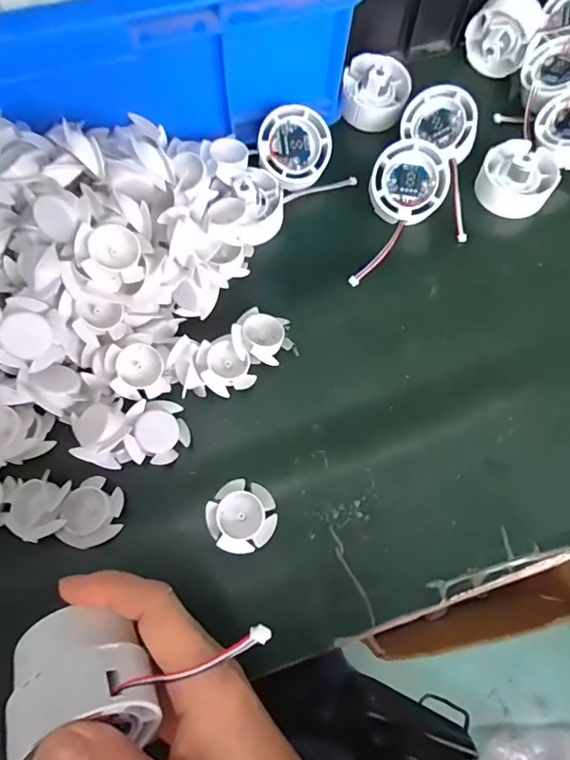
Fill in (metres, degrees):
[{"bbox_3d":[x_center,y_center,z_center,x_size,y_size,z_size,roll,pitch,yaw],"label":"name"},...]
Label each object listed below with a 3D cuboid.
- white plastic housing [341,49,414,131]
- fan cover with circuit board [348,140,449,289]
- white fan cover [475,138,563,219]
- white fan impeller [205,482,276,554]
[{"bbox_3d":[0.074,-0.234,0.383,0.053,0.032,0.050,13,72,4],"label":"white plastic housing"},{"bbox_3d":[0.085,-0.118,0.339,0.056,0.040,0.102,12,72,4],"label":"fan cover with circuit board"},{"bbox_3d":[0.178,-0.156,0.357,0.055,0.028,0.055,32,74,10],"label":"white fan cover"},{"bbox_3d":[-0.026,0.083,0.284,0.039,0.015,0.041,0,71,0],"label":"white fan impeller"}]

